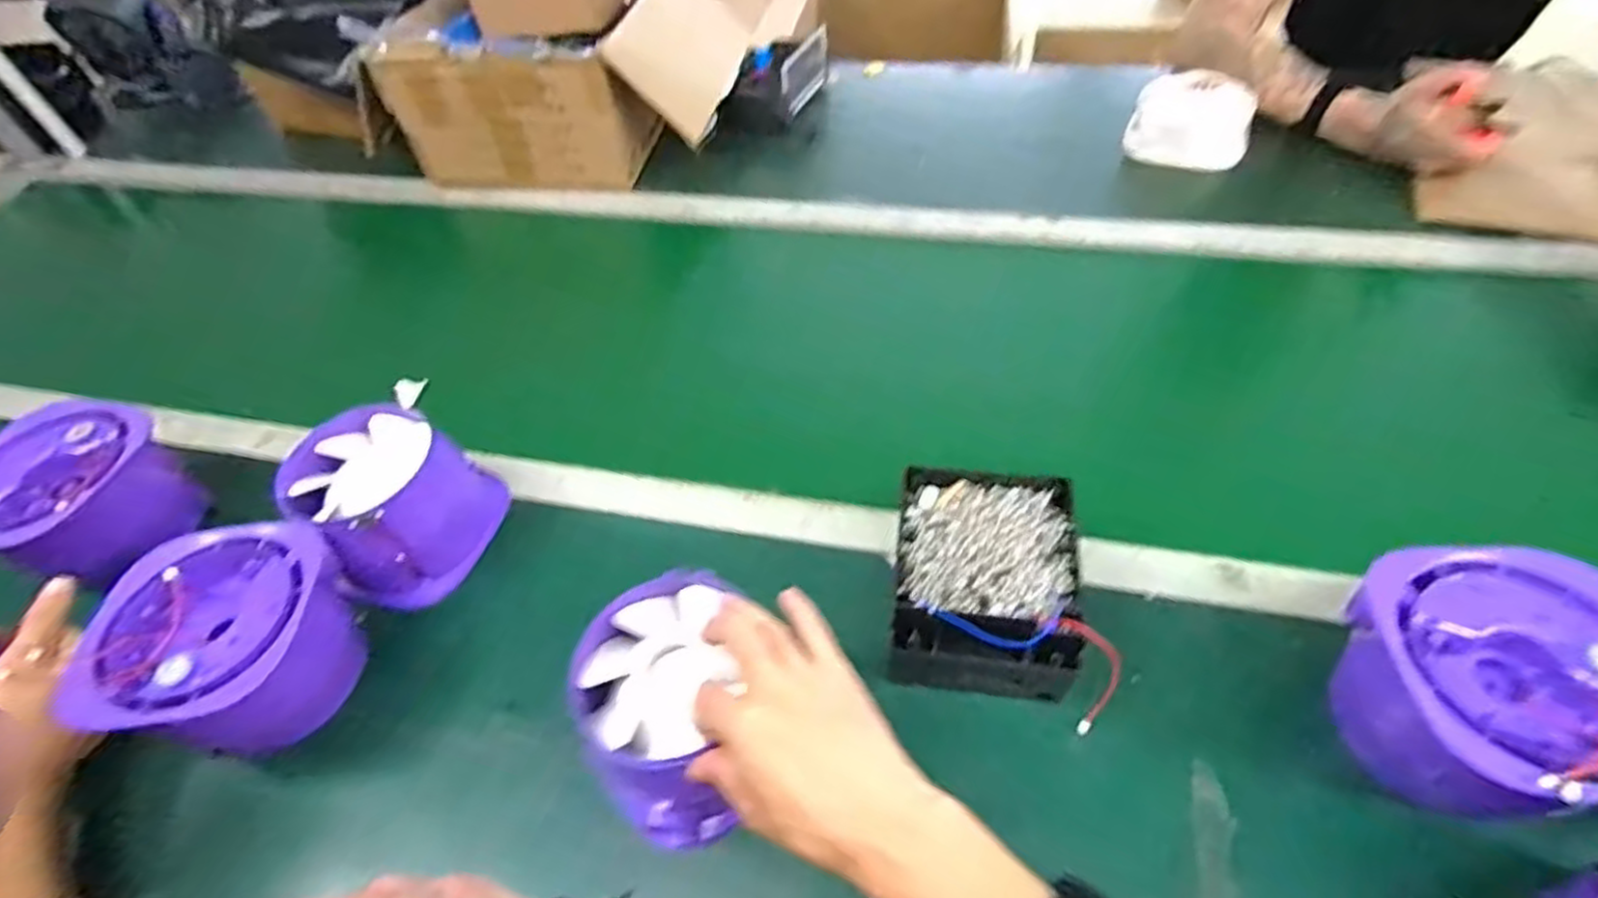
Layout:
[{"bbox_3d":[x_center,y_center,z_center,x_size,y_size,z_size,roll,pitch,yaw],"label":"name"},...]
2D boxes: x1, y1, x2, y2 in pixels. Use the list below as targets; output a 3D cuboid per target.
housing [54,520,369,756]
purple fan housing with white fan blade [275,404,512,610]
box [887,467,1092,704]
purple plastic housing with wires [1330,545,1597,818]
[{"bbox_3d":[-0.379,0.135,0.498,0.135,0.101,0.137,-6,50,1],"label":"housing"},{"bbox_3d":[-0.325,0.038,0.587,0.120,0.097,0.131,24,57,23],"label":"purple fan housing with white fan blade"},{"bbox_3d":[0.129,0.092,0.504,0.118,0.069,0.142,4,51,9],"label":"box"},{"bbox_3d":[0.387,0.140,0.409,0.157,0.090,0.143,-3,50,3],"label":"purple plastic housing with wires"}]

